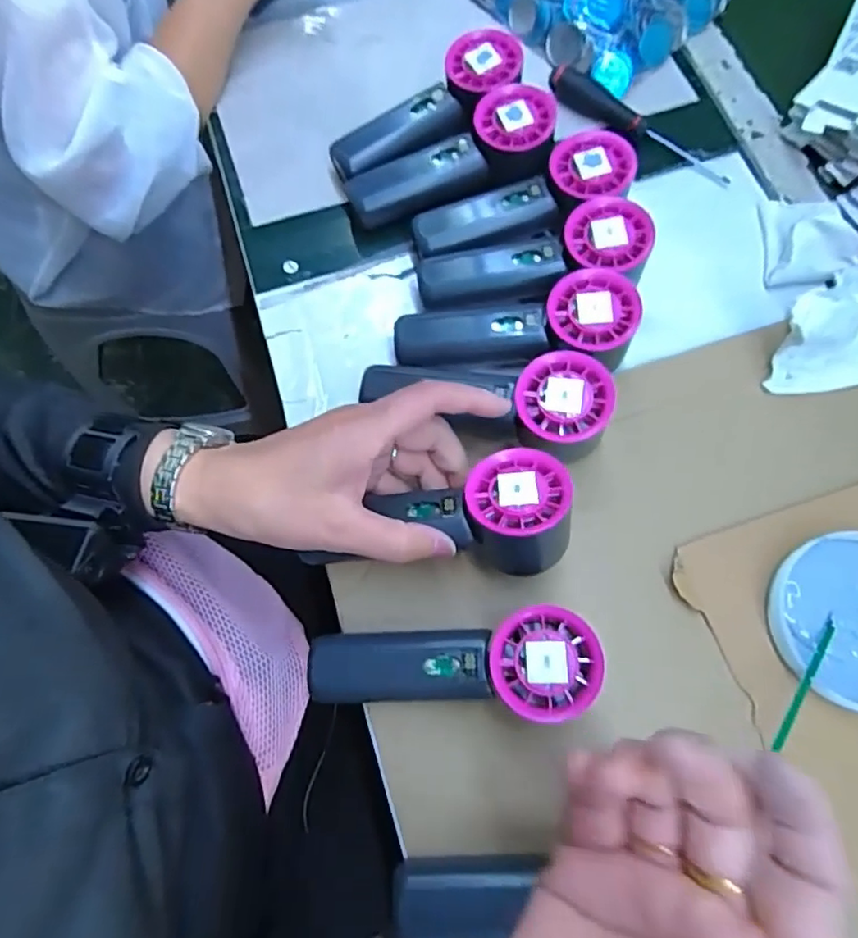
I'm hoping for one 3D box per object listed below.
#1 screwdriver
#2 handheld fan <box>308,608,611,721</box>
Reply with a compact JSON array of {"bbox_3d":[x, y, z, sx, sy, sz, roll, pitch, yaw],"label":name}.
[{"bbox_3d":[0.165,-0.269,0.470,0.159,0.024,0.017,35,74,10],"label":"screwdriver"},{"bbox_3d":[0.011,0.109,0.333,0.150,0.061,0.051,-1,71,-1],"label":"handheld fan"}]

